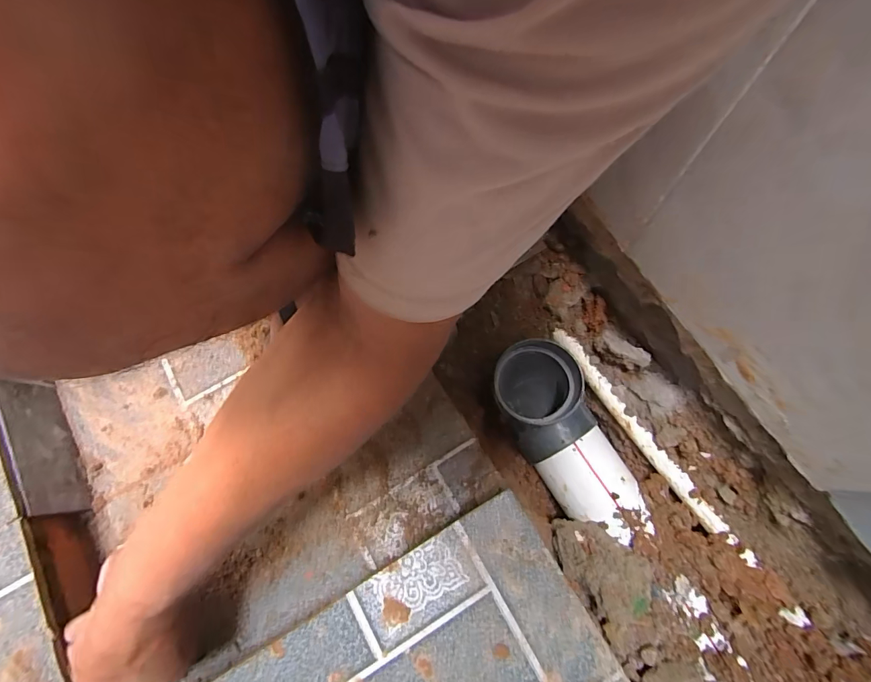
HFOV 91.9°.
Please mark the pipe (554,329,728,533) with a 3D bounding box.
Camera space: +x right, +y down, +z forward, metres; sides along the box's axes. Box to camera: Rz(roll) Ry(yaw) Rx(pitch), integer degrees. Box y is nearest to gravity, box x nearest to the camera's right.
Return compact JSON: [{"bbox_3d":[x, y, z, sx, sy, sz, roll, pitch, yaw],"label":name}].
[{"bbox_3d":[0.227,0.094,0.489,0.016,0.026,0.268,-31,74,-7],"label":"pipe"}]

